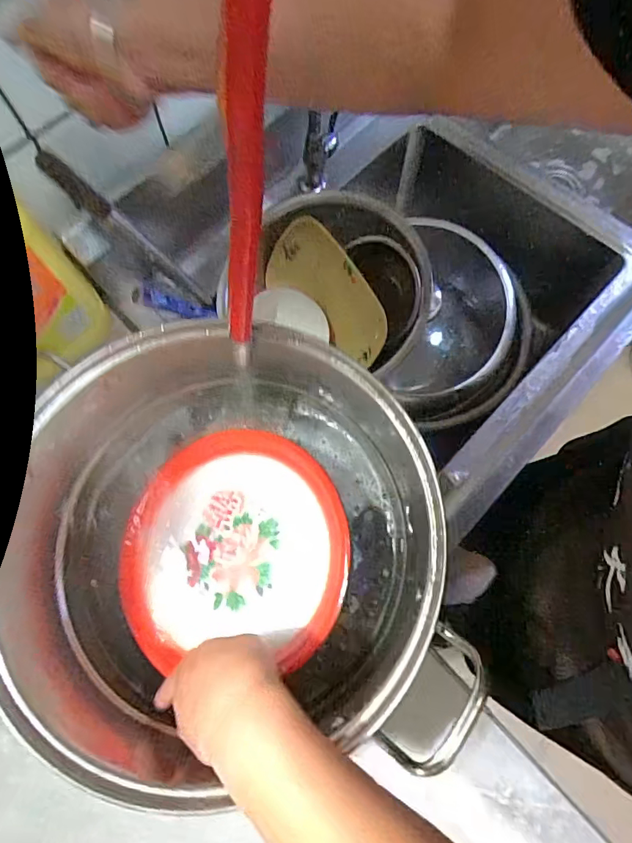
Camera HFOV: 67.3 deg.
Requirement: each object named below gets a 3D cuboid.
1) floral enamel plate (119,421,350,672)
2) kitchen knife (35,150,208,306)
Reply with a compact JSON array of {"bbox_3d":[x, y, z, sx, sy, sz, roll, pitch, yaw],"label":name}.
[{"bbox_3d":[-0.084,0.117,0.472,0.230,0.022,0.210,-5,71,16],"label":"floral enamel plate"},{"bbox_3d":[-0.216,-0.216,0.569,0.028,0.243,0.015,1,67,31],"label":"kitchen knife"}]

